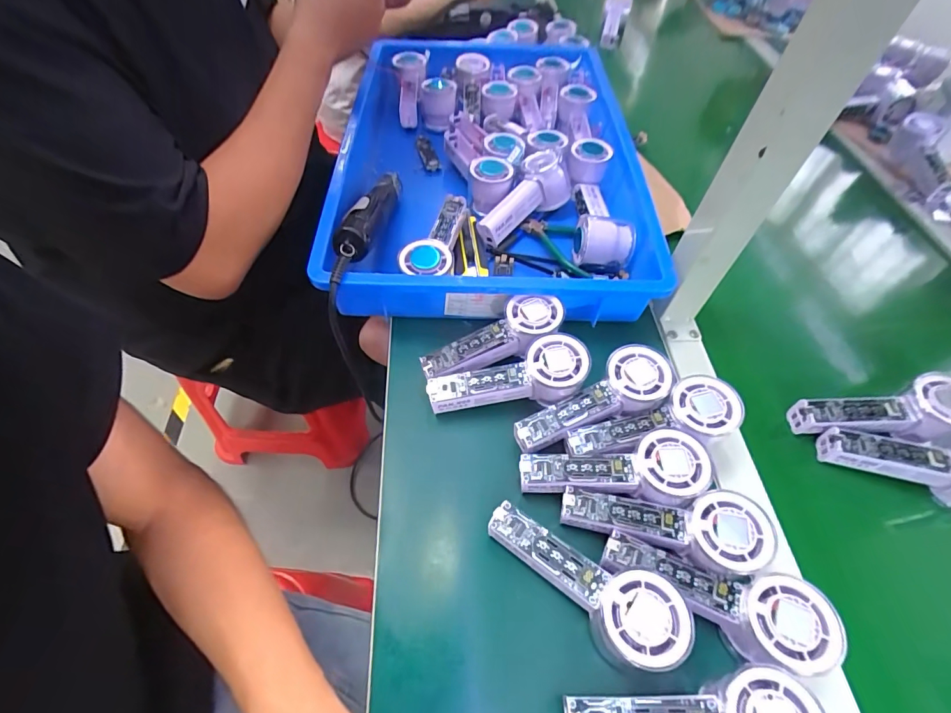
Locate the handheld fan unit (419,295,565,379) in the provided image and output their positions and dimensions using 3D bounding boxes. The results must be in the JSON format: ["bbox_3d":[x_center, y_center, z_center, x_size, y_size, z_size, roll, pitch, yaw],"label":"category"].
[{"bbox_3d":[0.018,-0.014,0.439,0.142,0.034,0.045,-27,60,-5],"label":"handheld fan unit"}]

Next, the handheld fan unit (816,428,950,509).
[{"bbox_3d":[0.392,0.101,0.401,0.138,0.078,0.051,11,55,3],"label":"handheld fan unit"}]

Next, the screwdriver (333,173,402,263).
[{"bbox_3d":[-0.117,-0.170,0.510,0.038,0.052,0.209,6,38,0],"label":"screwdriver"}]

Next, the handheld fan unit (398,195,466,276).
[{"bbox_3d":[-0.044,-0.132,0.505,0.052,0.041,0.150,11,55,3],"label":"handheld fan unit"}]

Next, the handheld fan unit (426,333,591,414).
[{"bbox_3d":[0.032,0.023,0.418,0.149,0.041,0.054,-13,56,5],"label":"handheld fan unit"}]

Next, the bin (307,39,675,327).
[{"bbox_3d":[0.025,-0.264,0.608,0.357,0.084,0.584,3,55,-2],"label":"bin"}]

